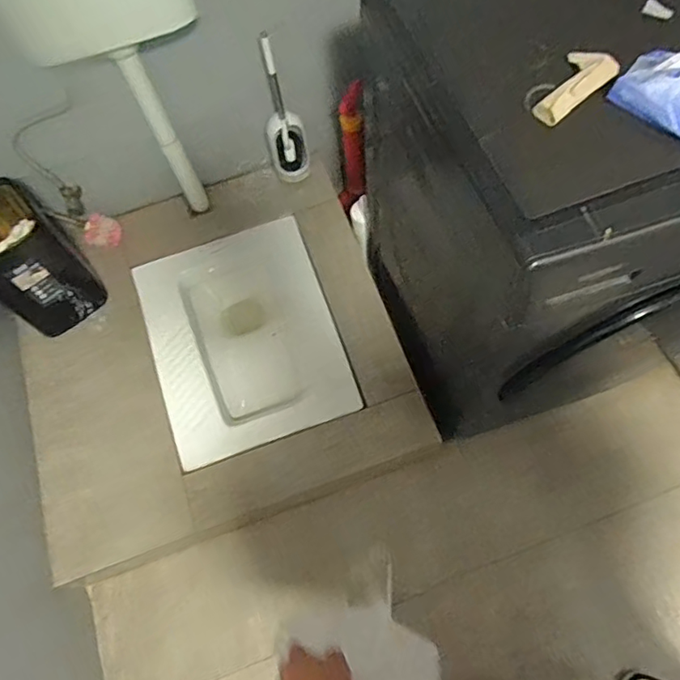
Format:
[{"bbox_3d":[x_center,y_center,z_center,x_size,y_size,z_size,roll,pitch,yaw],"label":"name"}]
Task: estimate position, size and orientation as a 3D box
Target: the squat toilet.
[{"bbox_3d":[-0.248,0.001,1.490,0.467,0.209,0.615,-21,66,-5],"label":"squat toilet"}]

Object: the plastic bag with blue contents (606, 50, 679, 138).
[{"bbox_3d":[0.416,-0.314,0.688,0.100,0.066,0.142,-39,69,-13],"label":"plastic bag with blue contents"}]

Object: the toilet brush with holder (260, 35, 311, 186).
[{"bbox_3d":[-0.149,-0.575,1.415,0.104,0.395,0.113,-2,66,3],"label":"toilet brush with holder"}]

